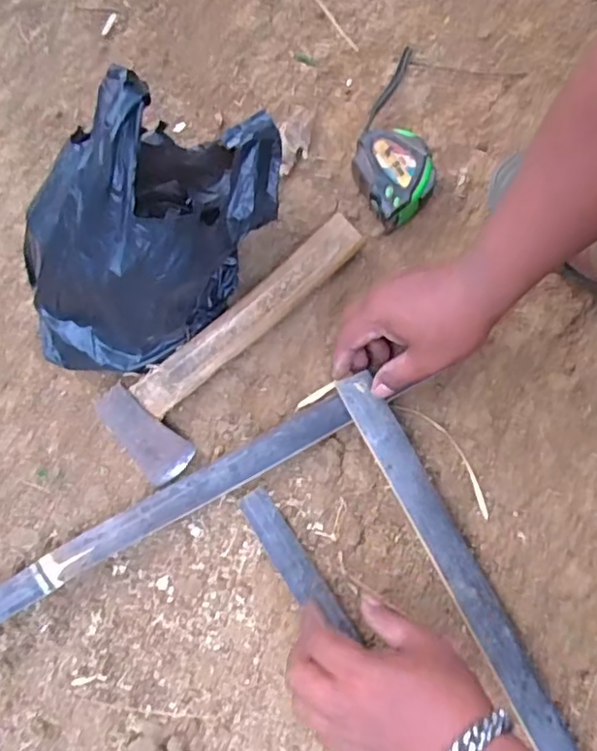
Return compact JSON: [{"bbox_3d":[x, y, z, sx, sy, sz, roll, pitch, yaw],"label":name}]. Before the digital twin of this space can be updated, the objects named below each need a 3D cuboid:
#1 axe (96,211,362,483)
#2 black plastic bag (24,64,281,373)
[{"bbox_3d":[-0.053,-0.036,0.525,0.081,0.030,0.270,41,80,8],"label":"axe"},{"bbox_3d":[-0.125,-0.112,0.464,0.146,0.180,0.229,34,79,7],"label":"black plastic bag"}]

